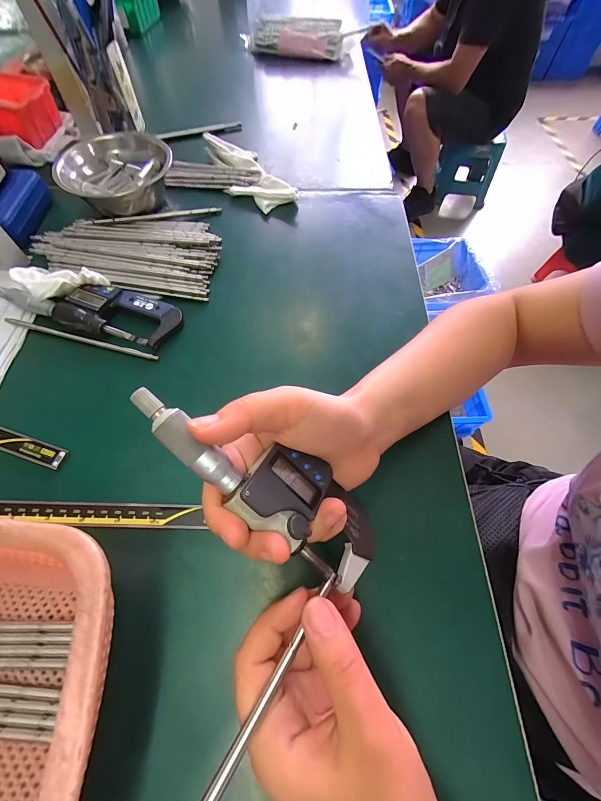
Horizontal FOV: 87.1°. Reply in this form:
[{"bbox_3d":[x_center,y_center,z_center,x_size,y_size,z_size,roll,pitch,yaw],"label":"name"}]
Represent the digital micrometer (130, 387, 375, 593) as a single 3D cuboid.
[{"bbox_3d":[-0.018,0.045,0.171,0.156,0.025,0.051,36,64,-16],"label":"digital micrometer"}]

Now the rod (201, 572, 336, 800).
[{"bbox_3d":[-0.028,0.147,0.130,0.005,0.007,0.163,34,57,12],"label":"rod"}]

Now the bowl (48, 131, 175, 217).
[{"bbox_3d":[-0.210,-0.265,0.370,0.100,0.053,0.111,14,62,6],"label":"bowl"}]

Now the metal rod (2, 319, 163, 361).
[{"bbox_3d":[-0.210,-0.059,0.301,0.156,0.006,0.006,14,63,6],"label":"metal rod"}]

